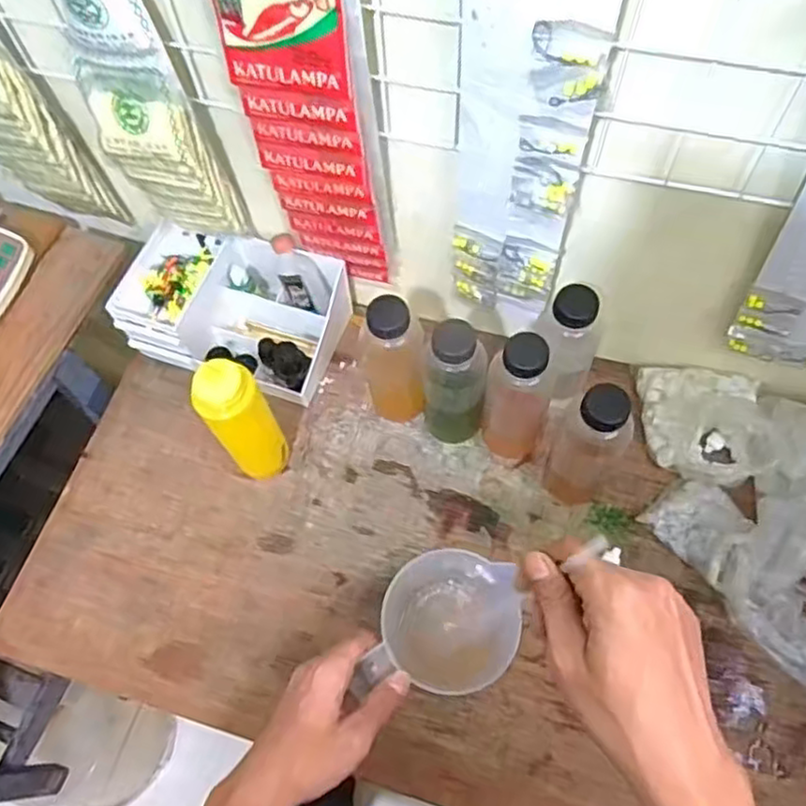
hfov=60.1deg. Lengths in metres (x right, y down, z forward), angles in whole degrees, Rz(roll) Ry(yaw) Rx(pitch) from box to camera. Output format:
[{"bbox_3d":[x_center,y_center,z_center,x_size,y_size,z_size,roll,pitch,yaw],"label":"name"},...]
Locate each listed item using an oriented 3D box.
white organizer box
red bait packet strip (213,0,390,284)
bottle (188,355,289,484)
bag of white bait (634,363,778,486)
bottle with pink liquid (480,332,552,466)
[{"bbox_3d":[-0.187,-0.108,0.808,0.228,0.109,0.151,13,65,9],"label":"white organizer box"},{"bbox_3d":[-0.079,-0.223,0.601,0.096,0.360,0.030,5,64,6],"label":"red bait packet strip"},{"bbox_3d":[-0.162,0.019,0.700,0.057,0.182,0.055,-1,64,3],"label":"bottle"},{"bbox_3d":[0.318,0.018,0.737,0.123,0.054,0.123,10,65,8],"label":"bag of white bait"},{"bbox_3d":[0.113,0.001,0.694,0.060,0.187,0.051,18,66,11],"label":"bottle with pink liquid"}]

